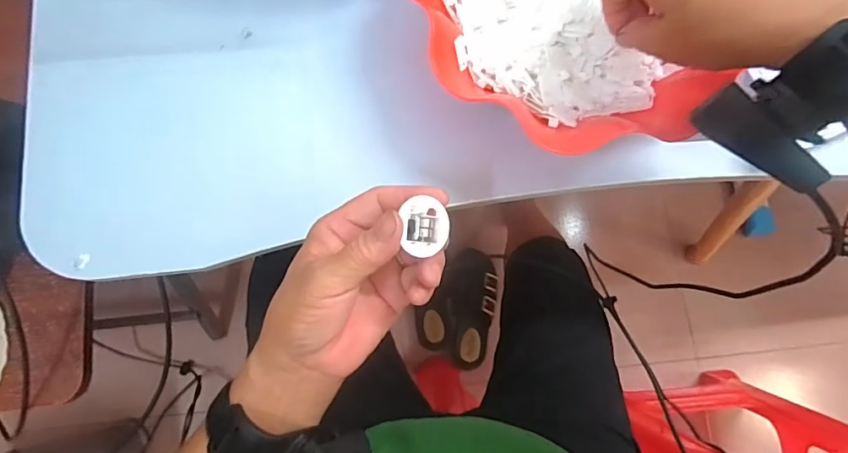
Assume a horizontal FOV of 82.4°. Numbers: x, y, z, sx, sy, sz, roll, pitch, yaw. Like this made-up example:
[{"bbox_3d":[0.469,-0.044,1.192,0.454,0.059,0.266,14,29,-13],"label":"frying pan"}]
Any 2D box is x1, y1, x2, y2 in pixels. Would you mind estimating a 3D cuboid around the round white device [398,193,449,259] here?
[{"bbox_3d":[0.000,0.001,0.265,0.030,0.006,0.030,0,89,-32],"label":"round white device"}]

